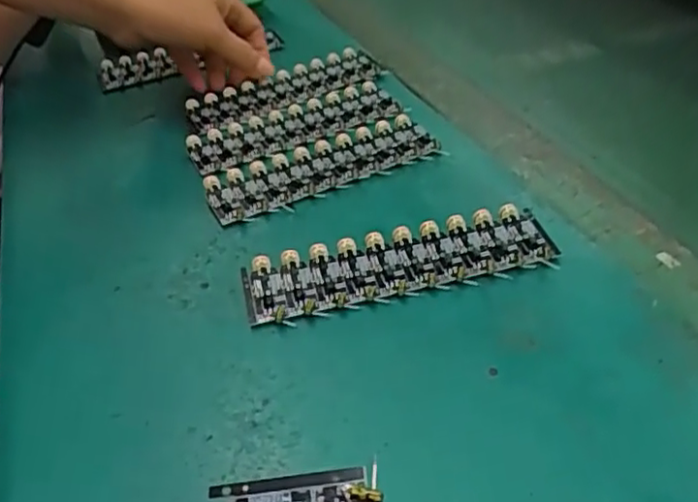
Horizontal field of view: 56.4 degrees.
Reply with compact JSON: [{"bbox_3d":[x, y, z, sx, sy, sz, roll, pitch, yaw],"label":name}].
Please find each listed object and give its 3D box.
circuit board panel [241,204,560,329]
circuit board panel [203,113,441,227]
[{"bbox_3d":[0.026,0.006,0.343,0.160,0.011,0.046,-11,40,-10],"label":"circuit board panel"},{"bbox_3d":[-0.018,-0.057,0.427,0.152,0.006,0.054,-20,42,-20],"label":"circuit board panel"}]

